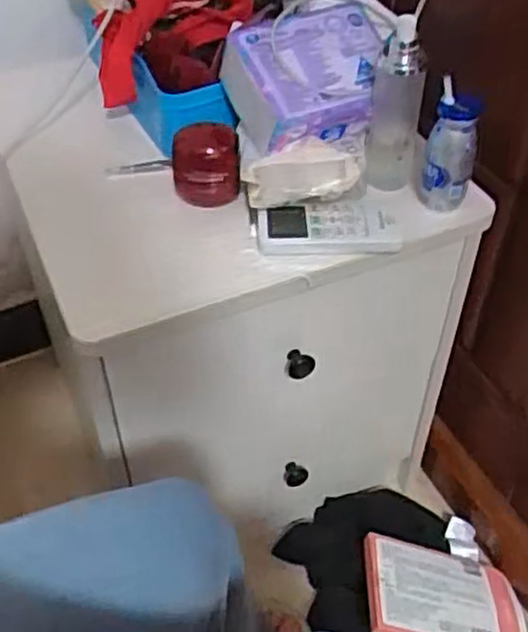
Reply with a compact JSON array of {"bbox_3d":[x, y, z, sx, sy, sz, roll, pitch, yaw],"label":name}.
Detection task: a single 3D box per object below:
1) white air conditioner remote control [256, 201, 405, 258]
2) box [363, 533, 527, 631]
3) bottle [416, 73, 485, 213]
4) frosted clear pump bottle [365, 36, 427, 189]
[{"bbox_3d":[0.056,-0.077,0.645,0.122,0.020,0.055,-4,46,-4],"label":"white air conditioner remote control"},{"bbox_3d":[0.214,0.330,0.875,0.207,0.022,0.121,17,40,-13],"label":"box"},{"bbox_3d":[0.162,-0.145,0.648,0.042,0.109,0.037,16,48,15],"label":"bottle"},{"bbox_3d":[0.115,-0.179,0.663,0.043,0.146,0.035,9,47,8],"label":"frosted clear pump bottle"}]

